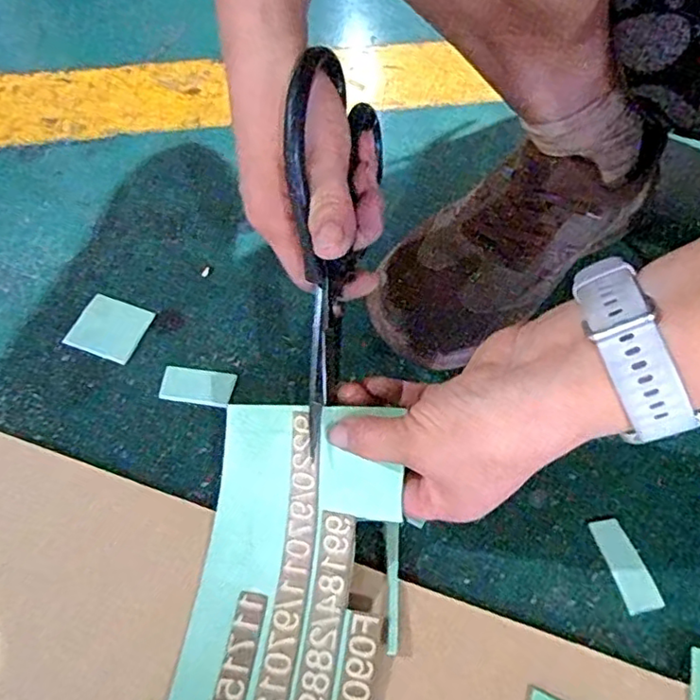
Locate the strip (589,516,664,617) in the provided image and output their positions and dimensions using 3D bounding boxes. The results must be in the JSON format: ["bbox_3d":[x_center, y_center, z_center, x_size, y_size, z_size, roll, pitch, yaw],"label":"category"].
[{"bbox_3d":[0.148,0.115,0.329,0.019,0.004,0.048,-15,56,-2],"label":"strip"}]

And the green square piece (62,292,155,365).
[{"bbox_3d":[-0.162,-0.016,0.410,0.047,0.004,0.044,17,56,10],"label":"green square piece"}]

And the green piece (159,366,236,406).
[{"bbox_3d":[-0.096,0.022,0.384,0.044,0.004,0.023,6,55,3],"label":"green piece"}]

